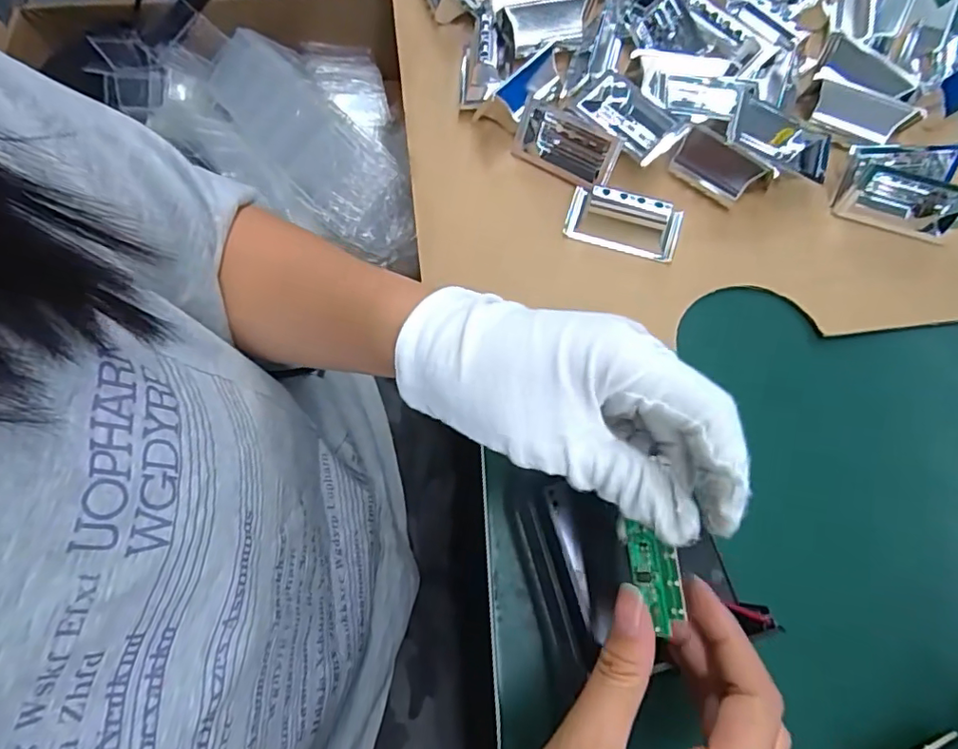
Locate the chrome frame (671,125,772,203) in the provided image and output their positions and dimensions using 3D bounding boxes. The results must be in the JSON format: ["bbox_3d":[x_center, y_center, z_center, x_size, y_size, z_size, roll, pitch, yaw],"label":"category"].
[{"bbox_3d":[0.141,-0.124,0.333,0.049,0.028,0.006,36,52,10],"label":"chrome frame"}]

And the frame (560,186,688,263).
[{"bbox_3d":[0.086,-0.093,0.326,0.065,0.027,0.030,18,72,5],"label":"frame"}]

